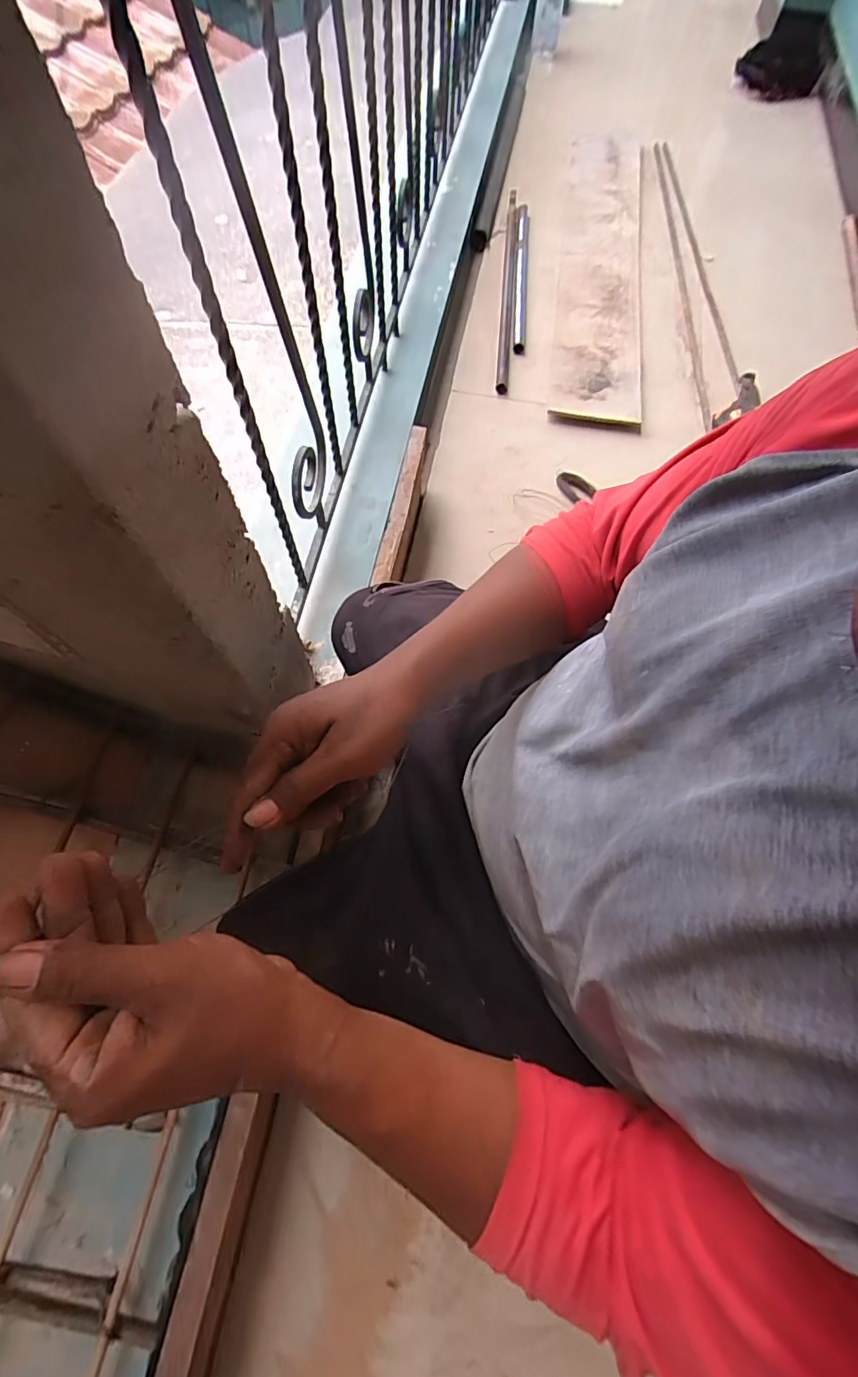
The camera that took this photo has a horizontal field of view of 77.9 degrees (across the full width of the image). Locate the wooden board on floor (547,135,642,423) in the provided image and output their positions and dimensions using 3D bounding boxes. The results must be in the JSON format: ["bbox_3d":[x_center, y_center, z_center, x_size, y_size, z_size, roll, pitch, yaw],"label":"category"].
[{"bbox_3d":[0.419,-1.040,1.302,0.198,0.030,1.010,8,71,1],"label":"wooden board on floor"}]

